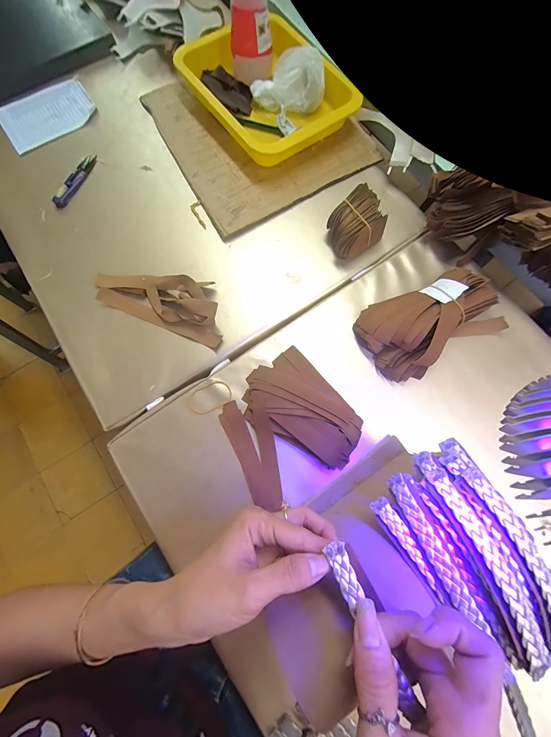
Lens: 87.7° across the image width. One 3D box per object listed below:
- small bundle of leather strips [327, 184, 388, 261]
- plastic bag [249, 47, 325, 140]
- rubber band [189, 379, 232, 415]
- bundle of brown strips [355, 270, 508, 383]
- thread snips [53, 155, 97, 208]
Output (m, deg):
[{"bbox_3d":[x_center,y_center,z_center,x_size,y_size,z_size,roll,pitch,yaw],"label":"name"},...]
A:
[{"bbox_3d":[0.107,-0.192,0.382,0.074,0.050,0.057,-32,78,-7],"label":"small bundle of leather strips"},{"bbox_3d":[0.021,-0.422,0.435,0.092,0.058,0.083,-43,80,-9],"label":"plastic bag"},{"bbox_3d":[-0.079,0.034,0.344,0.052,0.004,0.034,-29,78,-7],"label":"rubber band"},{"bbox_3d":[0.187,-0.060,0.346,0.161,0.046,0.097,-30,78,-7],"label":"bundle of brown strips"},{"bbox_3d":[-0.293,-0.273,0.418,0.018,0.016,0.095,22,77,6],"label":"thread snips"}]

